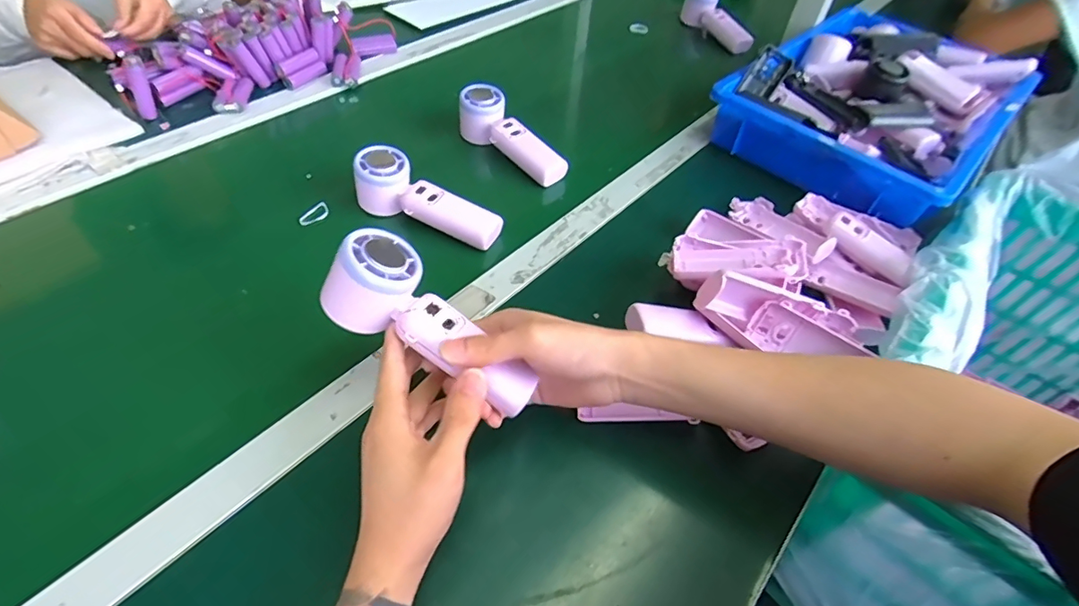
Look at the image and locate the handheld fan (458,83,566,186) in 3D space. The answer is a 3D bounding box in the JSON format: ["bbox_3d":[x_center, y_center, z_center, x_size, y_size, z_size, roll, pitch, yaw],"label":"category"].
[{"bbox_3d":[-0.037,-0.207,0.634,0.056,0.051,0.165,-31,58,-28],"label":"handheld fan"}]

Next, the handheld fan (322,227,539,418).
[{"bbox_3d":[-0.074,0.018,0.368,0.161,0.047,0.061,40,53,-3],"label":"handheld fan"}]

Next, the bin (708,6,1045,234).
[{"bbox_3d":[0.462,-0.273,0.709,0.412,0.083,0.294,-33,60,-29],"label":"bin"}]

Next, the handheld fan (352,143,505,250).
[{"bbox_3d":[-0.120,-0.108,0.547,0.158,0.056,0.055,26,52,16],"label":"handheld fan"}]

